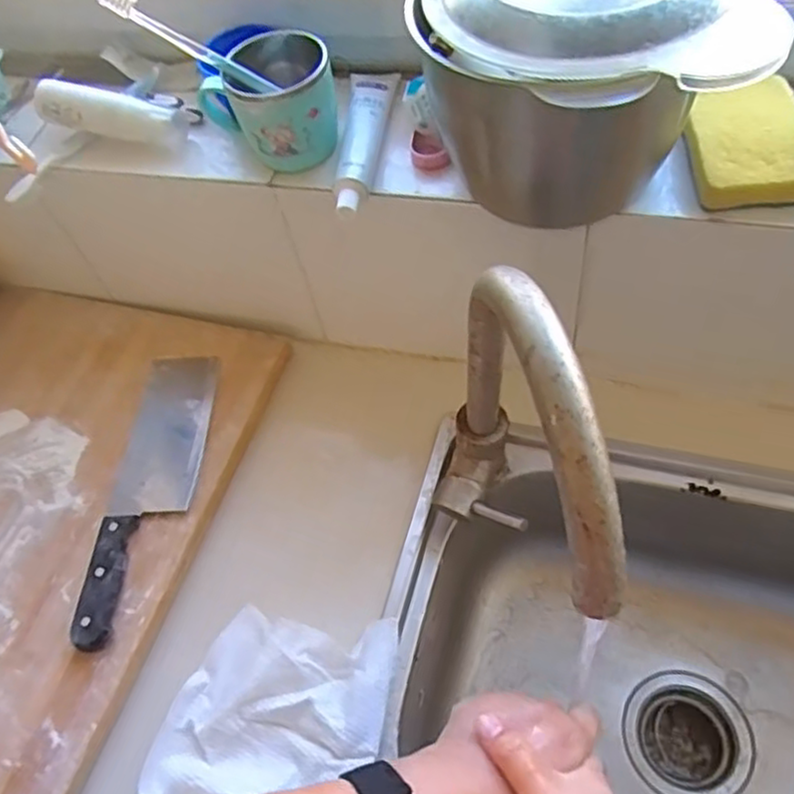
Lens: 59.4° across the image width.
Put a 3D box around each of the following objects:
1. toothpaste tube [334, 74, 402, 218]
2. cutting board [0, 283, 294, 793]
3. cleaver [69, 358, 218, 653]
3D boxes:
[{"bbox_3d":[-0.025,-0.204,0.547,0.035,0.021,0.169,1,58,10],"label":"toothpaste tube"},{"bbox_3d":[-0.360,0.138,0.611,0.362,0.023,0.558,11,61,16],"label":"cutting board"},{"bbox_3d":[-0.219,0.078,0.622,0.074,0.019,0.281,-1,58,9],"label":"cleaver"}]

